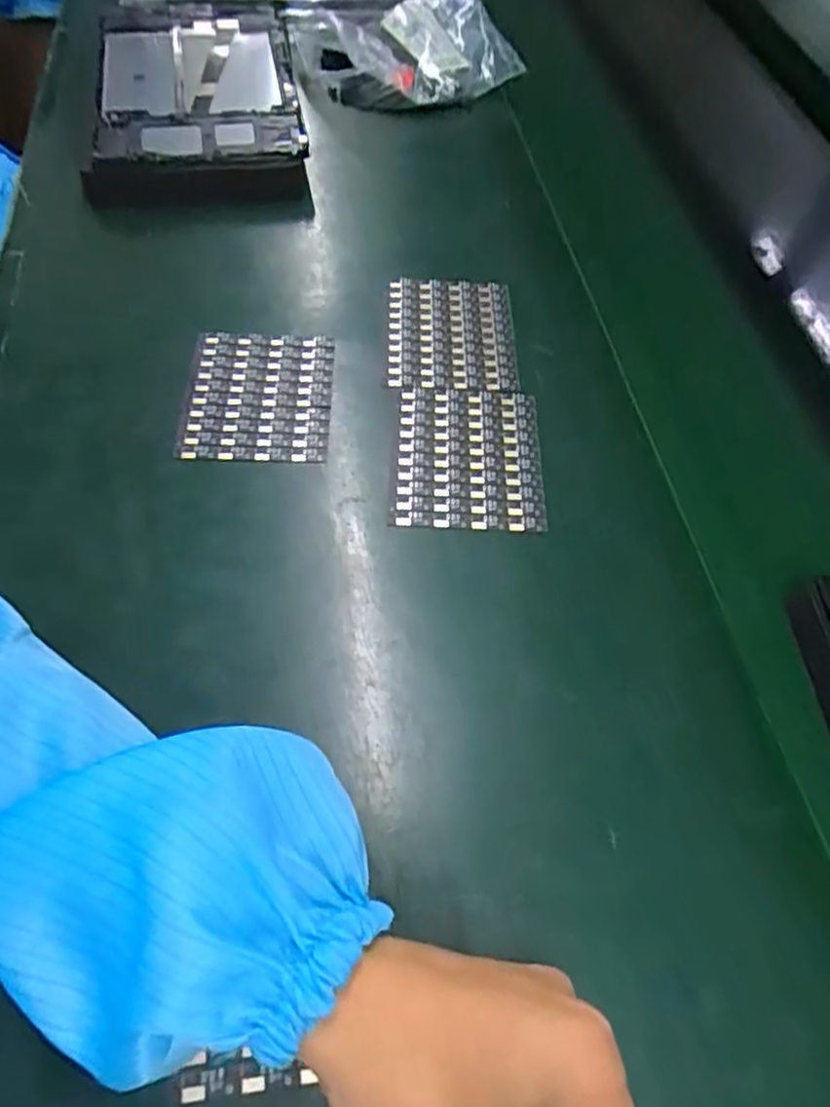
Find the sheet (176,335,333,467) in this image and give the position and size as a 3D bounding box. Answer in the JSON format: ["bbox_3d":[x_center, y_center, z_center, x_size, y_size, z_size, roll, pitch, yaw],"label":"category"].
[{"bbox_3d":[-0.093,-0.096,0.425,0.084,0.004,0.103,0,57,-2],"label":"sheet"}]

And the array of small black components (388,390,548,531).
[{"bbox_3d":[0.031,-0.056,0.407,0.084,0.004,0.103,4,56,-2],"label":"array of small black components"}]

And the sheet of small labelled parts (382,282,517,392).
[{"bbox_3d":[0.024,-0.144,0.466,0.083,0.009,0.105,2,57,0],"label":"sheet of small labelled parts"}]

